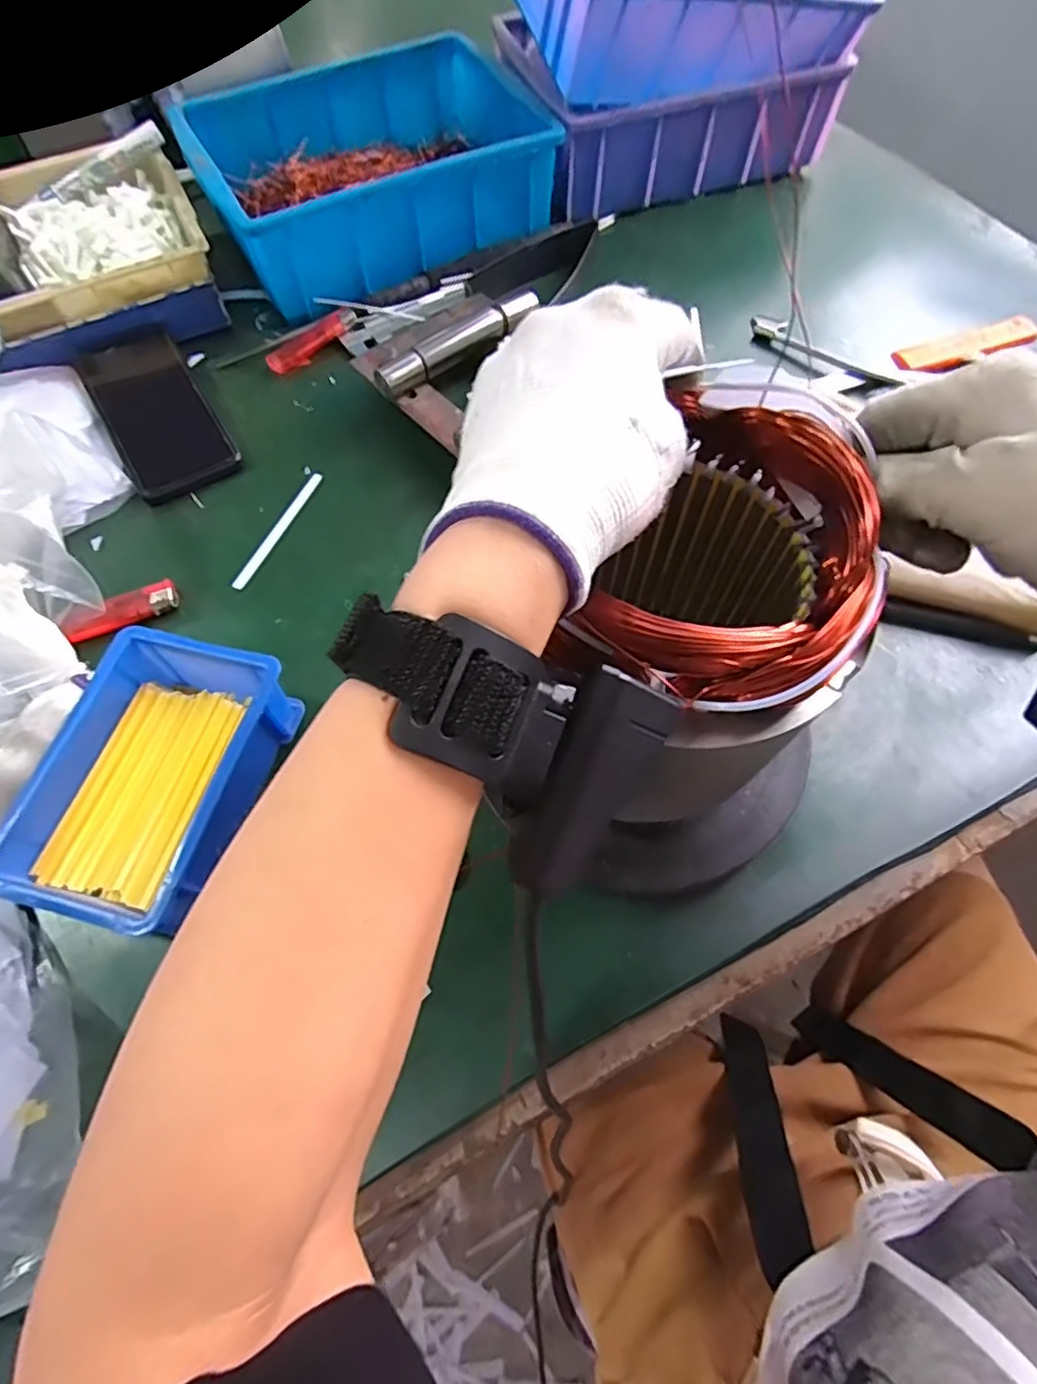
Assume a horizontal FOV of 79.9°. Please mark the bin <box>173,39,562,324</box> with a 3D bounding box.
[{"bbox_3d":[-0.127,-0.461,0.558,0.283,0.083,0.200,-28,68,-13],"label":"bin"}]

